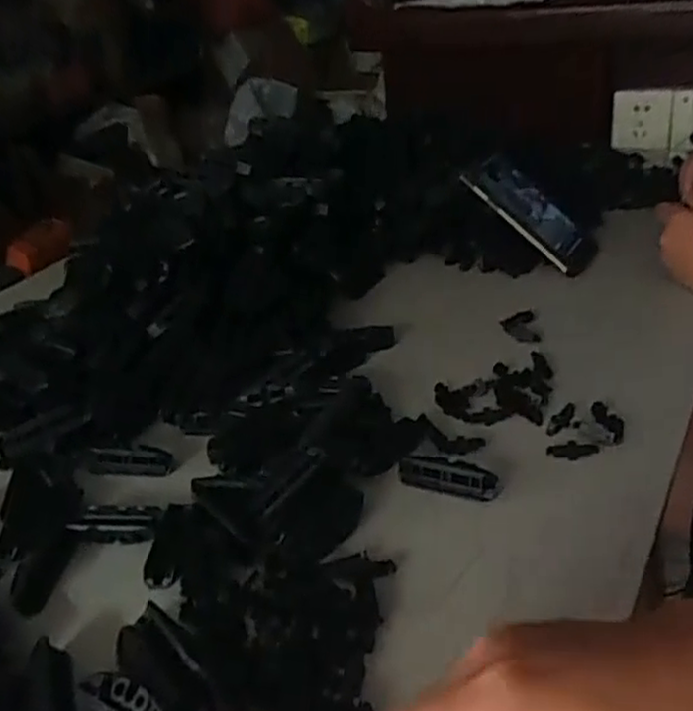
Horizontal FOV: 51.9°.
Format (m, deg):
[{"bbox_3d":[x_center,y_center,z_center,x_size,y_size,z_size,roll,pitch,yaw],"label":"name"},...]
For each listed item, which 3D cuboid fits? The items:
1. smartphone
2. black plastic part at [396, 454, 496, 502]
[{"bbox_3d":[0.205,-0.158,0.784,0.164,0.013,0.082,40,52,-2],"label":"smartphone"},{"bbox_3d":[0.071,0.084,0.506,0.070,0.016,0.019,6,34,21],"label":"black plastic part"}]

